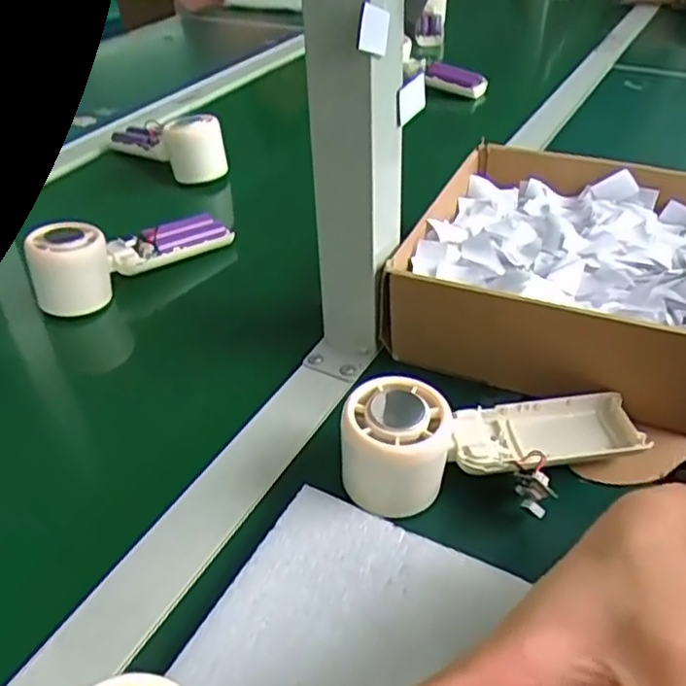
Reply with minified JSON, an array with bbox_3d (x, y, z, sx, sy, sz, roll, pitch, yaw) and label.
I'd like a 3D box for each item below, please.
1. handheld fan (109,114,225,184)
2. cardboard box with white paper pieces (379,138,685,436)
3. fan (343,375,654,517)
[{"bbox_3d":[-0.188,-0.218,0.714,0.161,0.057,0.045,28,49,33],"label":"handheld fan"},{"bbox_3d":[0.162,-0.058,0.473,0.206,0.067,0.218,15,43,23],"label":"cardboard box with white paper pieces"},{"bbox_3d":[0.081,0.050,0.353,0.159,0.049,0.065,-7,39,-4],"label":"fan"}]

